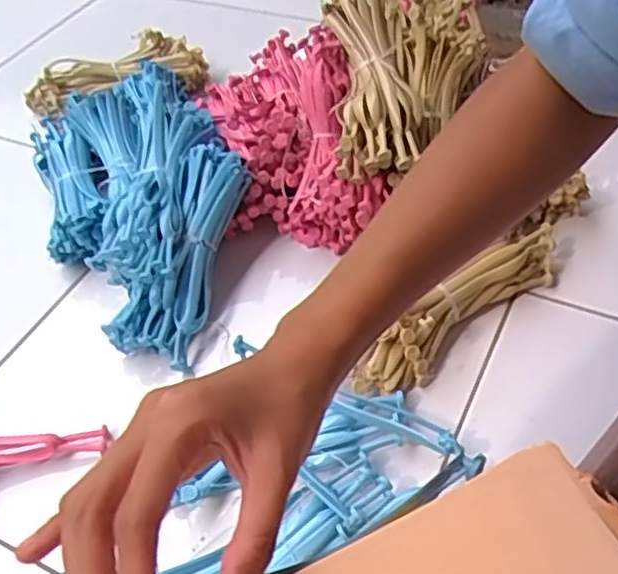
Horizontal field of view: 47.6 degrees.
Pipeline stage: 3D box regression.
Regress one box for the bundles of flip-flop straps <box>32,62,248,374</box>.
[{"bbox_3d":[-0.177,-0.113,0.725,0.196,0.094,0.392,-22,50,-13],"label":"bundles of flip-flop straps"}]

